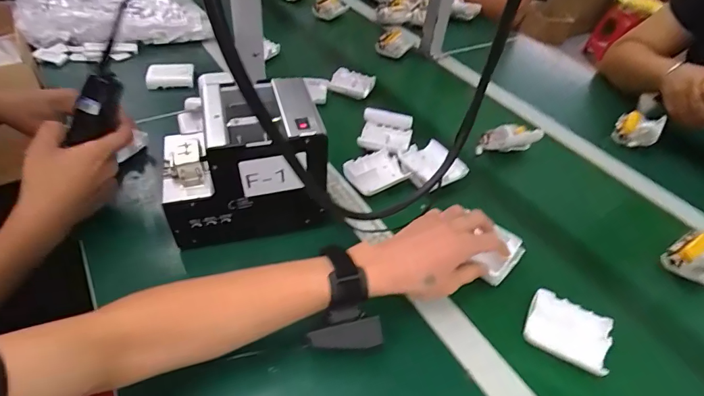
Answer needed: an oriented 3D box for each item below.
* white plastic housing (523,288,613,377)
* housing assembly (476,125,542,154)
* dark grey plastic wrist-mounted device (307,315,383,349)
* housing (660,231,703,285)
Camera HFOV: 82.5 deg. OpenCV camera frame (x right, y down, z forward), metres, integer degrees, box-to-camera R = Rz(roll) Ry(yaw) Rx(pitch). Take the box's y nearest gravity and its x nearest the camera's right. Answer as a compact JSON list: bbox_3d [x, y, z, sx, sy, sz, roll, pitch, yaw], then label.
[{"bbox_3d":[0.233,0.144,0.437,0.083,0.018,0.069,30,49,22],"label":"white plastic housing"},{"bbox_3d":[0.262,-0.101,0.672,0.106,0.051,0.032,-6,44,15],"label":"housing assembly"},{"bbox_3d":[-0.006,0.129,0.380,0.067,0.014,0.026,-6,85,-6],"label":"dark grey plastic wrist-mounted device"},{"bbox_3d":[0.462,0.073,0.520,0.090,0.036,0.063,-23,51,-22],"label":"housing"}]

